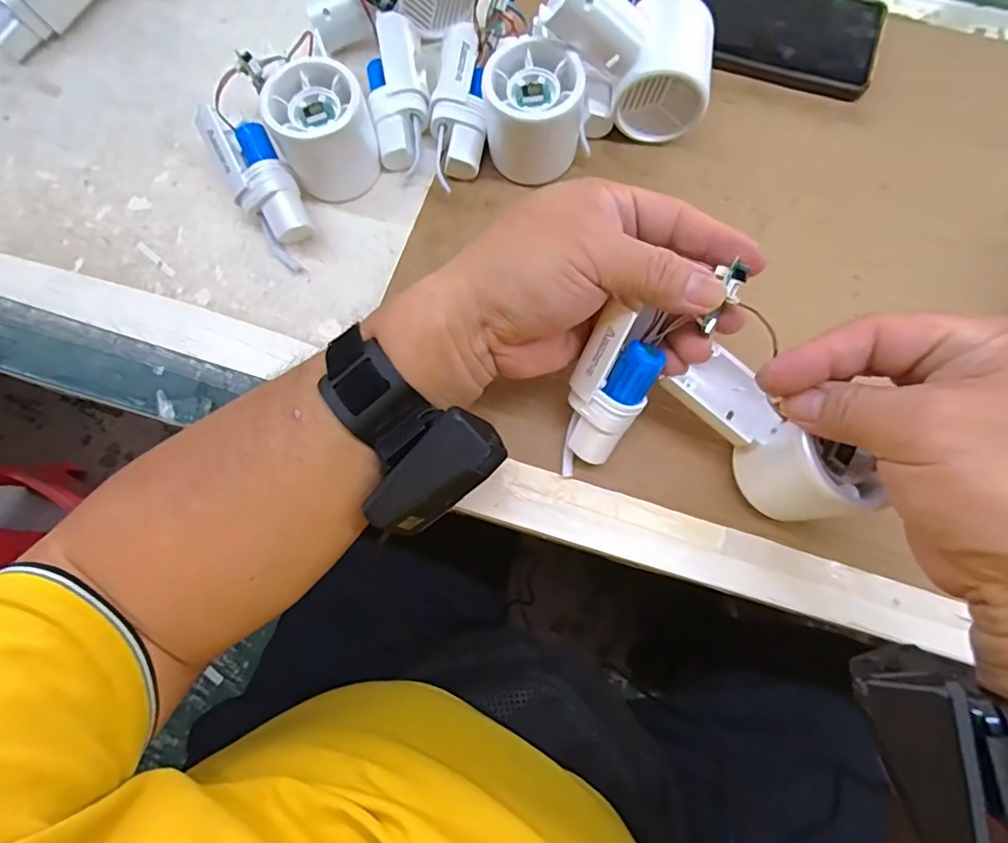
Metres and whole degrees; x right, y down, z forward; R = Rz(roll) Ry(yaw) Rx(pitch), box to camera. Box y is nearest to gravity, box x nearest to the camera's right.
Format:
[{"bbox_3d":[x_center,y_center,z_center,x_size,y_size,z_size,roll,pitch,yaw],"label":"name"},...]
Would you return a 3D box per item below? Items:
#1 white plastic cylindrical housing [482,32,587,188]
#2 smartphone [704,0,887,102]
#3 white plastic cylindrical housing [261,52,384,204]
[{"bbox_3d":[0.019,-0.187,0.331,0.057,0.058,0.059,0,76,2],"label":"white plastic cylindrical housing"},{"bbox_3d":[0.173,-0.266,0.364,0.157,0.007,0.077,12,85,0],"label":"smartphone"},{"bbox_3d":[-0.109,-0.179,0.335,0.056,0.058,0.054,0,76,2],"label":"white plastic cylindrical housing"}]

